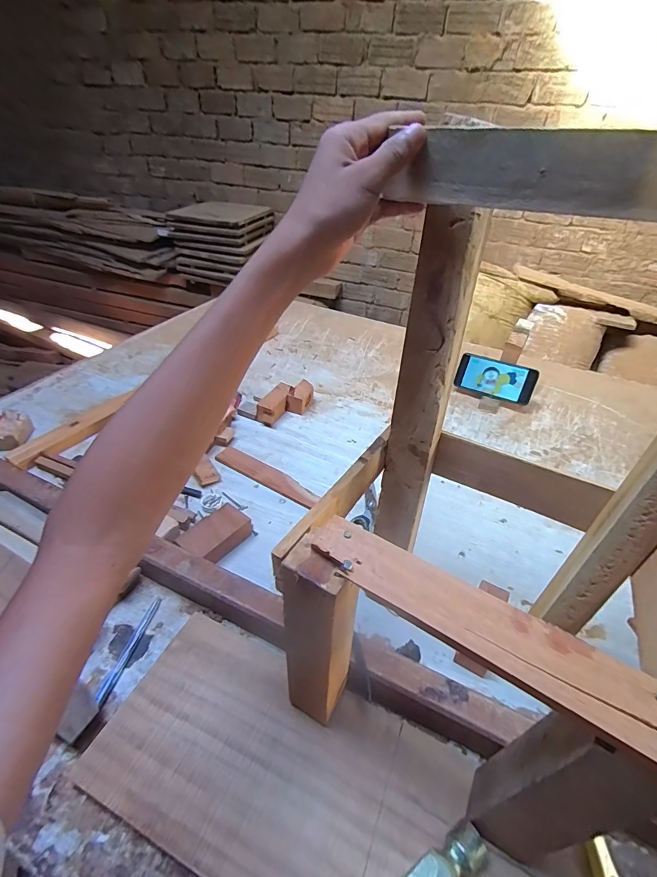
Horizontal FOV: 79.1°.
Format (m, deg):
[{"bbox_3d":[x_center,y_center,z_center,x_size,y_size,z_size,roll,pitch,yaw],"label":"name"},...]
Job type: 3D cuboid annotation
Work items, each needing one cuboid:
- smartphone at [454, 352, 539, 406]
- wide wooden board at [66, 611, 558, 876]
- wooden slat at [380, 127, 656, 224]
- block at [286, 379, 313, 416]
[{"bbox_3d":[0.370,-0.133,0.883,0.161,0.080,0.015,21,10,21],"label":"smartphone"},{"bbox_3d":[0.005,0.308,0.343,0.424,0.017,0.166,18,39,17],"label":"wide wooden board"},{"bbox_3d":[0.169,-0.145,0.222,0.269,0.042,0.014,20,40,23],"label":"wooden slat"},{"bbox_3d":[-0.055,-0.083,0.819,0.034,0.041,0.071,18,39,17],"label":"block"}]

